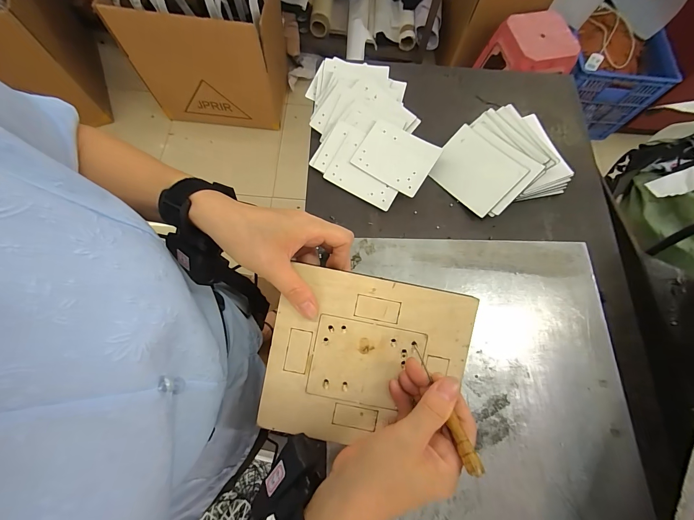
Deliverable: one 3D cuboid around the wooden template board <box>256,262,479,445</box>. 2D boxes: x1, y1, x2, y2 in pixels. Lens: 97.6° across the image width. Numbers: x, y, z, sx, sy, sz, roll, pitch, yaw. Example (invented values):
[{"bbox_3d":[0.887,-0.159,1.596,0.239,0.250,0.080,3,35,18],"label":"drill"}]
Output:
[{"bbox_3d":[0.017,0.095,0.282,0.175,0.004,0.157,12,93,0],"label":"wooden template board"}]

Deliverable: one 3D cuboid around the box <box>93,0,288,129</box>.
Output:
[{"bbox_3d":[-0.641,-1.023,1.403,0.657,0.539,0.502,5,72,-1],"label":"box"}]

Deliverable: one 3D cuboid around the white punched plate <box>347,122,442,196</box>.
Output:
[{"bbox_3d":[0.066,-0.140,0.414,0.100,0.007,0.078,31,85,13],"label":"white punched plate"}]

